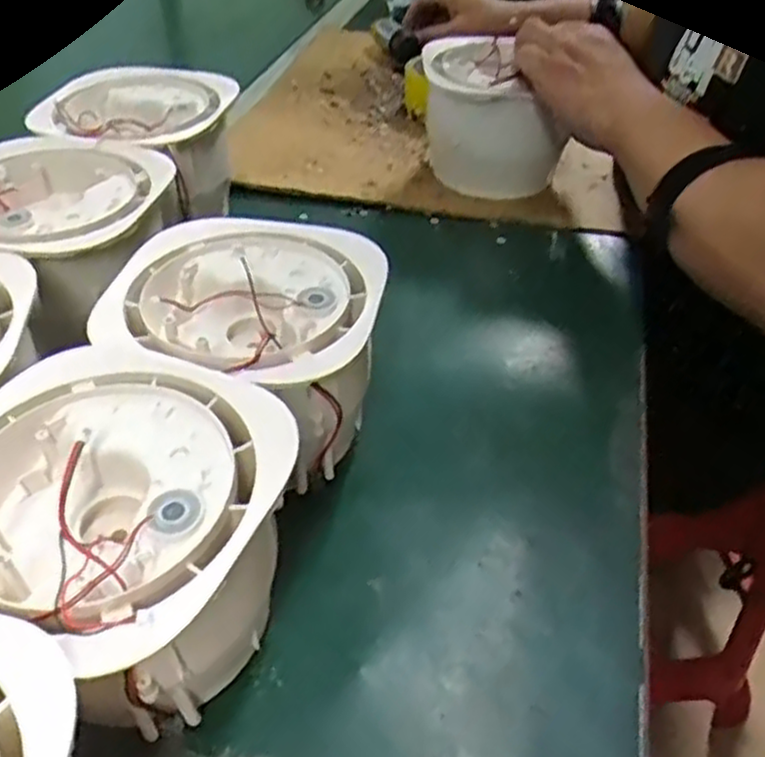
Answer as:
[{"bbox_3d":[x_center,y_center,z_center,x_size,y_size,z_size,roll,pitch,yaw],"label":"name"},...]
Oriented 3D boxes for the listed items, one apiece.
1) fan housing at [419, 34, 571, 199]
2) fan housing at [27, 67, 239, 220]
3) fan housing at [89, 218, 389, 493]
[{"bbox_3d":[0.101,-0.242,0.704,0.124,0.103,0.130,3,42,1],"label":"fan housing"},{"bbox_3d":[-0.179,-0.172,0.596,0.119,0.095,0.127,5,42,3],"label":"fan housing"},{"bbox_3d":[-0.070,-0.013,0.429,0.136,0.107,0.136,1,42,-1],"label":"fan housing"}]

